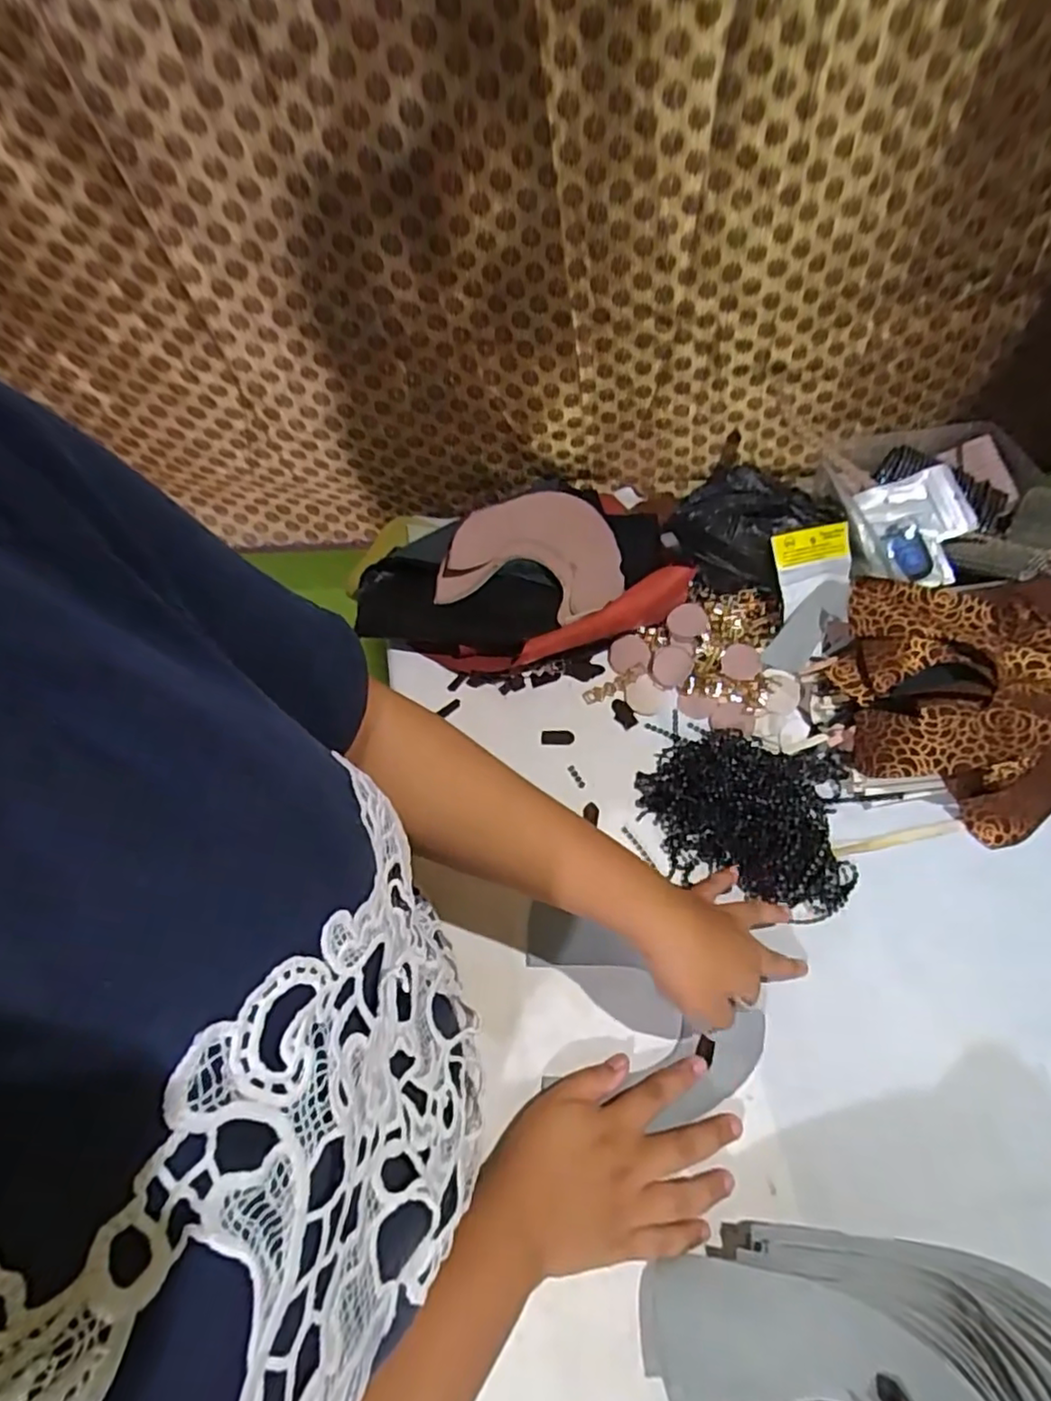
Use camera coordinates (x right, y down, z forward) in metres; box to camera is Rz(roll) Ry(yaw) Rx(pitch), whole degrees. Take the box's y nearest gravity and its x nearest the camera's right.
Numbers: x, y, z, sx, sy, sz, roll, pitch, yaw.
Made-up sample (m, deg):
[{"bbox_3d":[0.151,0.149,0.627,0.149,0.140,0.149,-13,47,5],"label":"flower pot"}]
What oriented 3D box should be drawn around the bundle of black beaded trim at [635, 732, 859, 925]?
[{"bbox_3d":[0.173,0.082,0.490,0.159,0.035,0.129,17,61,11],"label":"bundle of black beaded trim"}]

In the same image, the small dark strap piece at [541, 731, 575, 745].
[{"bbox_3d":[0.027,0.032,0.537,0.027,0.004,0.013,1,59,2],"label":"small dark strap piece"}]

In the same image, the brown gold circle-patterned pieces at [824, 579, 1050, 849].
[{"bbox_3d":[0.348,-0.011,0.506,0.200,0.090,0.193,27,63,16],"label":"brown gold circle-patterned pieces"}]

